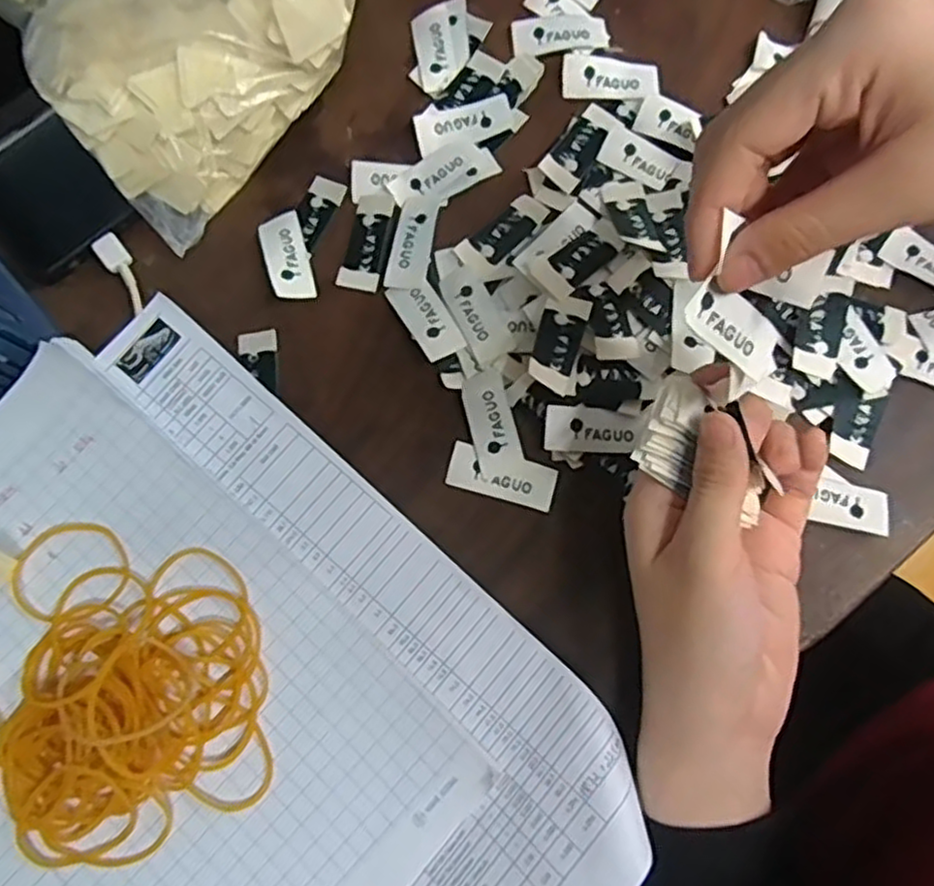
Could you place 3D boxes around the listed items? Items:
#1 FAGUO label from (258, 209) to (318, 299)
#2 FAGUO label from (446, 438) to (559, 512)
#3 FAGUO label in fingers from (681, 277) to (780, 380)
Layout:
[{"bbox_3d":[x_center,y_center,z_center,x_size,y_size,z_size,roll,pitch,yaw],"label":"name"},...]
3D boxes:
[{"bbox_3d":[-0.086,-0.089,0.336,0.020,0.005,0.045,-16,77,-5],"label":"FAGUO label"},{"bbox_3d":[0.016,0.015,0.311,0.047,0.004,0.020,16,82,7],"label":"FAGUO label"},{"bbox_3d":[0.090,-0.038,0.235,0.038,0.004,0.019,33,92,-17],"label":"FAGUO label in fingers"}]

